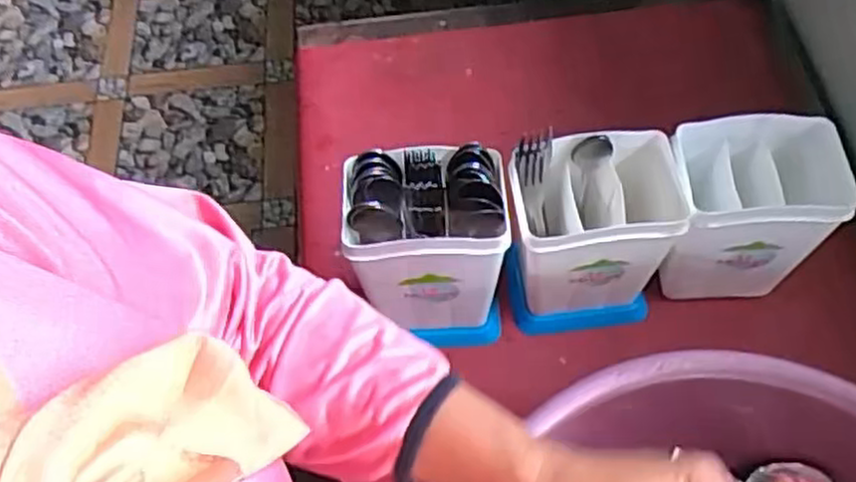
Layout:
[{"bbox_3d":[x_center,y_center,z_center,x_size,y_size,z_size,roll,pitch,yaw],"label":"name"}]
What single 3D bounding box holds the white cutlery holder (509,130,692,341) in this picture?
[{"bbox_3d":[0.132,-0.001,0.627,0.122,0.176,0.097,-4,61,2],"label":"white cutlery holder"}]

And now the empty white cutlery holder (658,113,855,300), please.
[{"bbox_3d":[0.261,-0.020,0.635,0.125,0.162,0.092,-4,61,2],"label":"empty white cutlery holder"}]

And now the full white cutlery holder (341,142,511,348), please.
[{"bbox_3d":[0.002,0.013,0.622,0.119,0.195,0.099,-6,61,1],"label":"full white cutlery holder"}]

